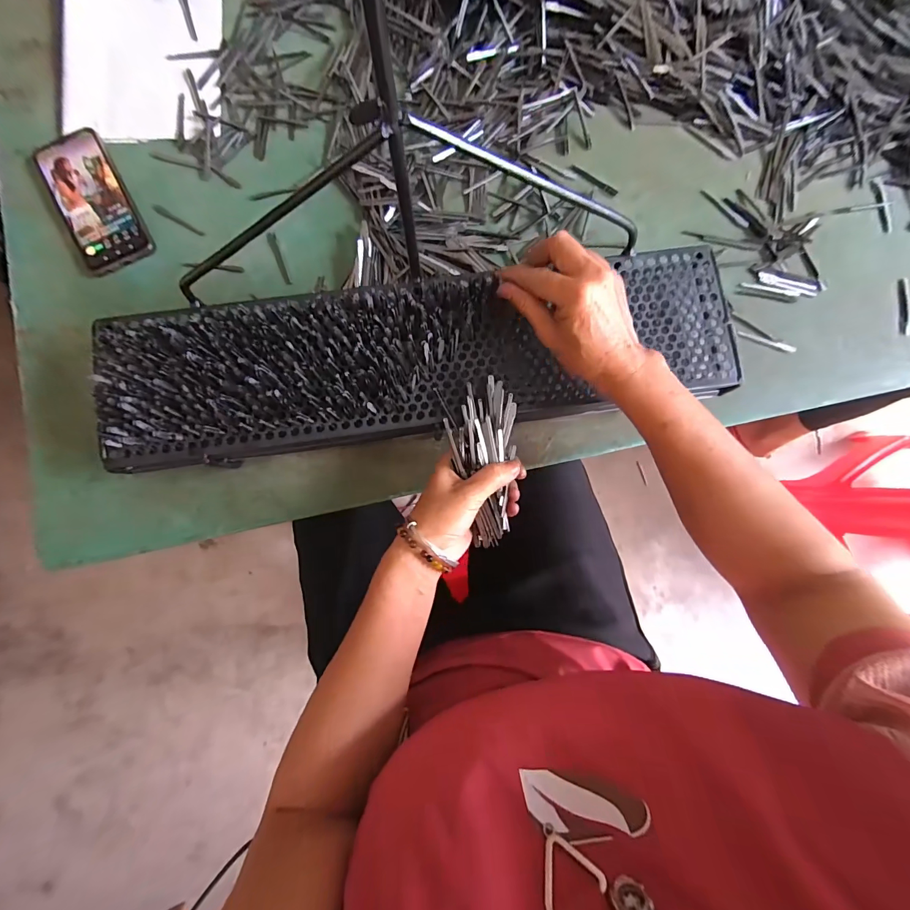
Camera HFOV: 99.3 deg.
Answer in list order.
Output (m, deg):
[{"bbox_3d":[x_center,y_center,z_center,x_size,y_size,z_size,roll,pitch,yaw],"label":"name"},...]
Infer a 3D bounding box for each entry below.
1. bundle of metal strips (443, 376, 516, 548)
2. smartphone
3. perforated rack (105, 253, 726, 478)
[{"bbox_3d":[0.025,0.008,0.347,0.061,0.035,0.148,-1,88,-1],"label":"bundle of metal strips"},{"bbox_3d":[-0.410,-0.288,0.438,0.079,0.010,0.163,-26,86,-3],"label":"smartphone"},{"bbox_3d":[-0.027,-0.093,0.367,0.587,0.037,0.143,-9,85,-4],"label":"perforated rack"}]

